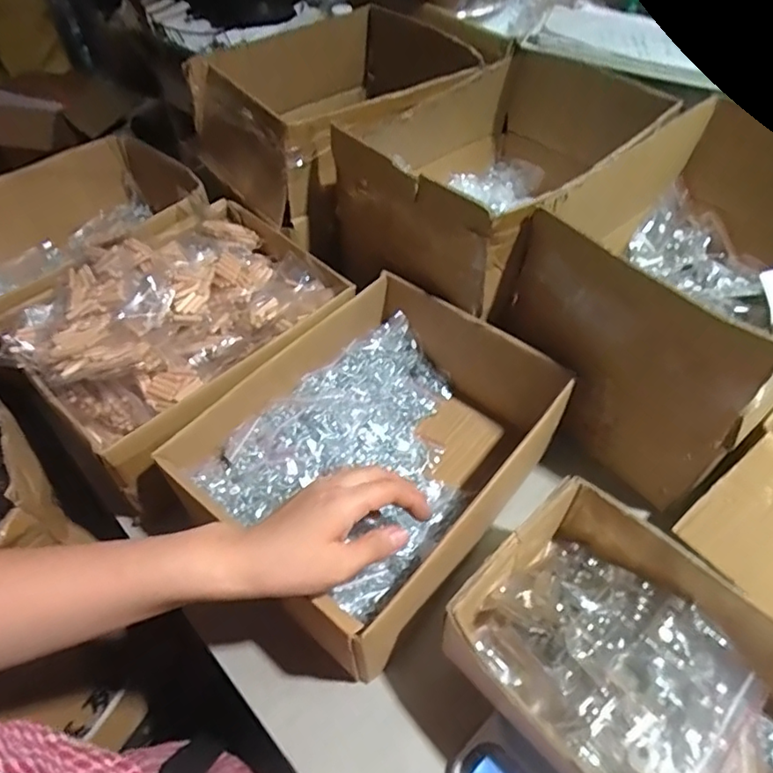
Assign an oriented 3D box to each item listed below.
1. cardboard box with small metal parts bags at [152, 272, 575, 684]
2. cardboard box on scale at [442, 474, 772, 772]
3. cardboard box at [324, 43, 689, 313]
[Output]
[{"bbox_3d":[-0.008,0.060,0.555,0.244,0.114,0.301,33,59,25],"label":"cardboard box with small metal parts bags"},{"bbox_3d":[0.184,0.217,0.420,0.168,0.105,0.246,-37,59,-24],"label":"cardboard box on scale"},{"bbox_3d":[0.129,-0.248,0.679,0.255,0.170,0.339,34,60,26],"label":"cardboard box"}]

